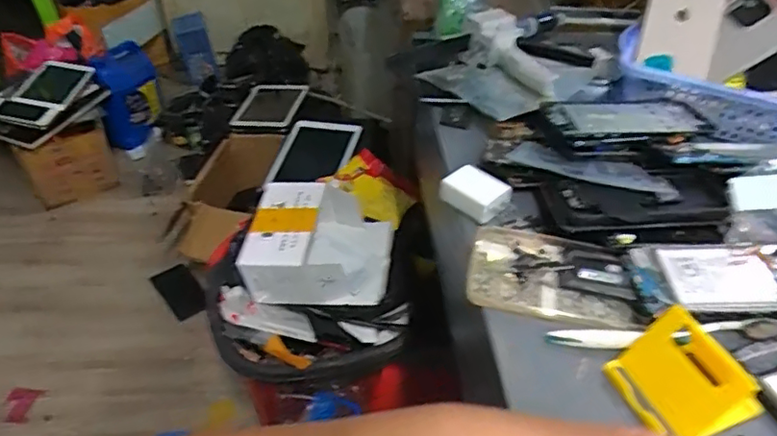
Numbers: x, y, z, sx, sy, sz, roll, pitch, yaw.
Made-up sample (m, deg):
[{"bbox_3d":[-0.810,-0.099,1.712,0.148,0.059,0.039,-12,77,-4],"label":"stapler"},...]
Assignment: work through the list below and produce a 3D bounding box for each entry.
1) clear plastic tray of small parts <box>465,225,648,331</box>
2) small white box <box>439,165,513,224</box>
[{"bbox_3d":[0.136,0.049,0.483,0.135,0.018,0.080,13,43,11],"label":"clear plastic tray of small parts"},{"bbox_3d":[0.081,-0.023,0.547,0.053,0.023,0.043,33,50,29],"label":"small white box"}]

